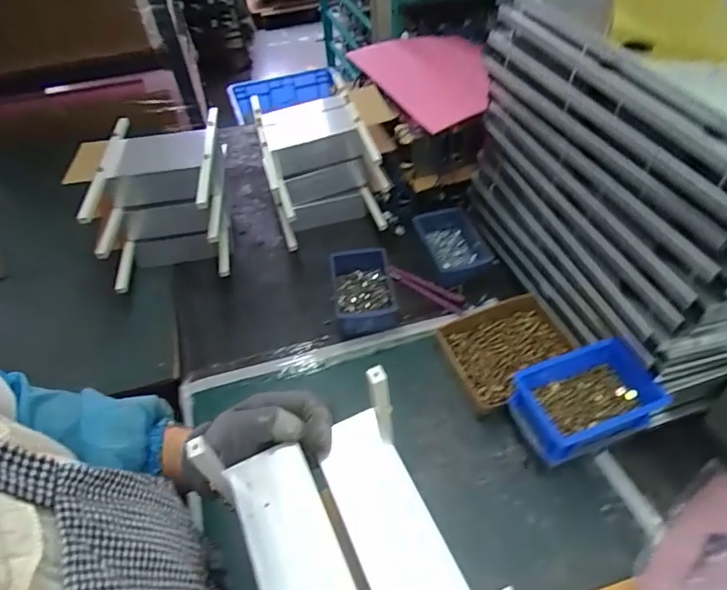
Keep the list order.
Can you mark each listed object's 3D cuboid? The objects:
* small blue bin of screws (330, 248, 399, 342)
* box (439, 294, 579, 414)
[{"bbox_3d":[0.001,-0.006,0.767,0.100,0.049,0.147,-7,47,-3],"label":"small blue bin of screws"},{"bbox_3d":[0.206,0.081,0.677,0.183,0.046,0.136,-18,48,-13],"label":"box"}]

